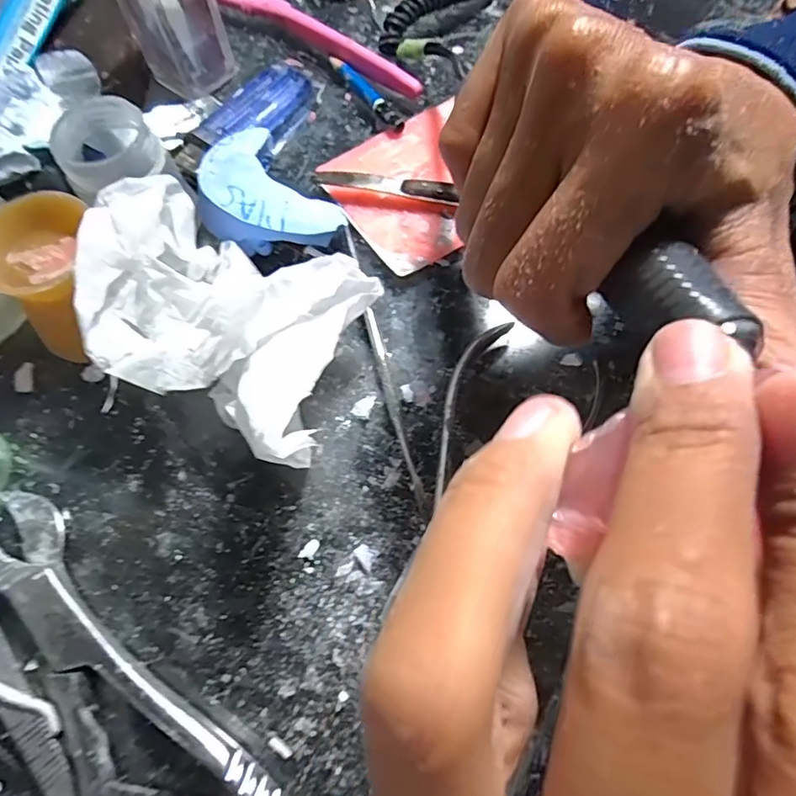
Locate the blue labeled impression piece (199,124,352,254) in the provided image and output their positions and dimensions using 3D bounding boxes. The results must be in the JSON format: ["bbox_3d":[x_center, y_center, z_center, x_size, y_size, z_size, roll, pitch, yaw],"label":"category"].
[{"bbox_3d":[-0.060,-0.087,0.231,0.050,0.021,0.065,-32,76,-33],"label":"blue labeled impression piece"}]

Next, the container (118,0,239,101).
[{"bbox_3d":[-0.106,-0.181,0.257,0.041,0.051,0.033,-22,69,-6],"label":"container"}]

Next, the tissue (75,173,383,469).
[{"bbox_3d":[-0.064,-0.026,0.196,0.112,0.054,0.079,23,71,11],"label":"tissue"}]

